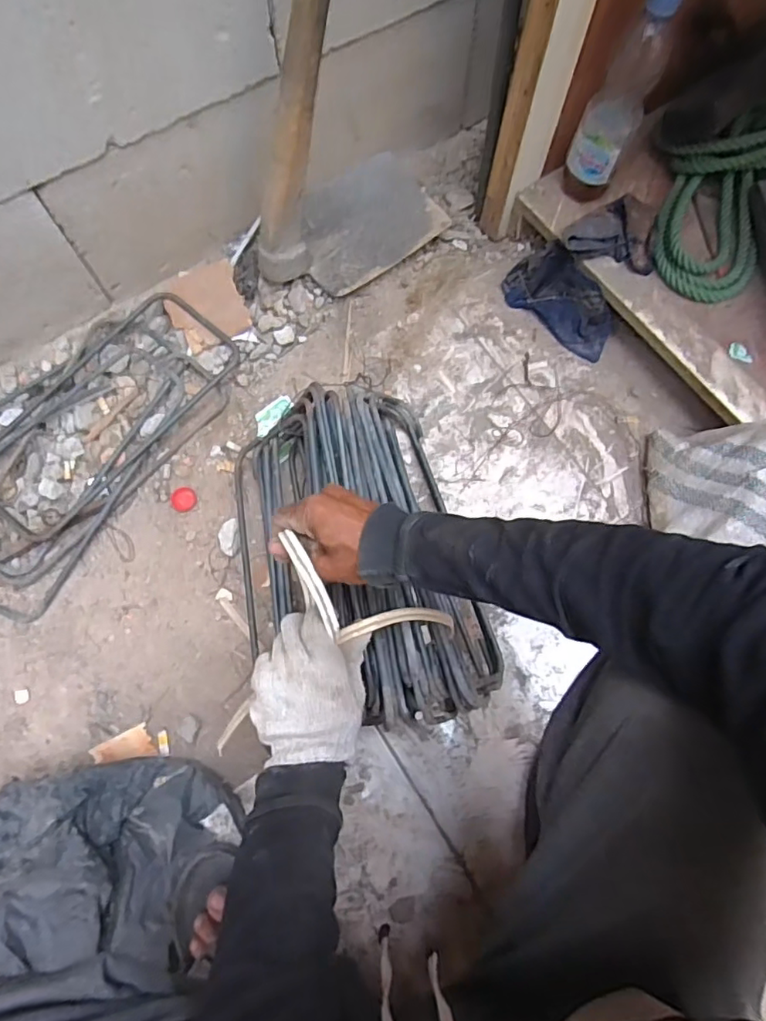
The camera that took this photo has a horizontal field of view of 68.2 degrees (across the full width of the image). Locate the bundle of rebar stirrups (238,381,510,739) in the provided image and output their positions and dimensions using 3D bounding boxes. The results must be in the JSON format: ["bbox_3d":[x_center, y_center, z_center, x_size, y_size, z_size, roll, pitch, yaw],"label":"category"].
[{"bbox_3d":[-0.031,0.049,0.625,0.249,0.162,0.357,-18,77,-6],"label":"bundle of rebar stirrups"}]

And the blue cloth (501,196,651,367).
[{"bbox_3d":[0.272,-0.327,0.764,0.166,0.121,0.147,36,77,8],"label":"blue cloth"}]

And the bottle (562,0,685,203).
[{"bbox_3d":[0.274,-0.474,0.671,0.062,0.235,0.054,26,75,6],"label":"bottle"}]

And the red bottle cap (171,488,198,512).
[{"bbox_3d":[-0.253,-0.014,0.716,0.033,0.007,0.031,0,75,-2],"label":"red bottle cap"}]

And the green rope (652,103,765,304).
[{"bbox_3d":[0.444,-0.417,0.738,0.151,0.053,0.301,26,88,5],"label":"green rope"}]

